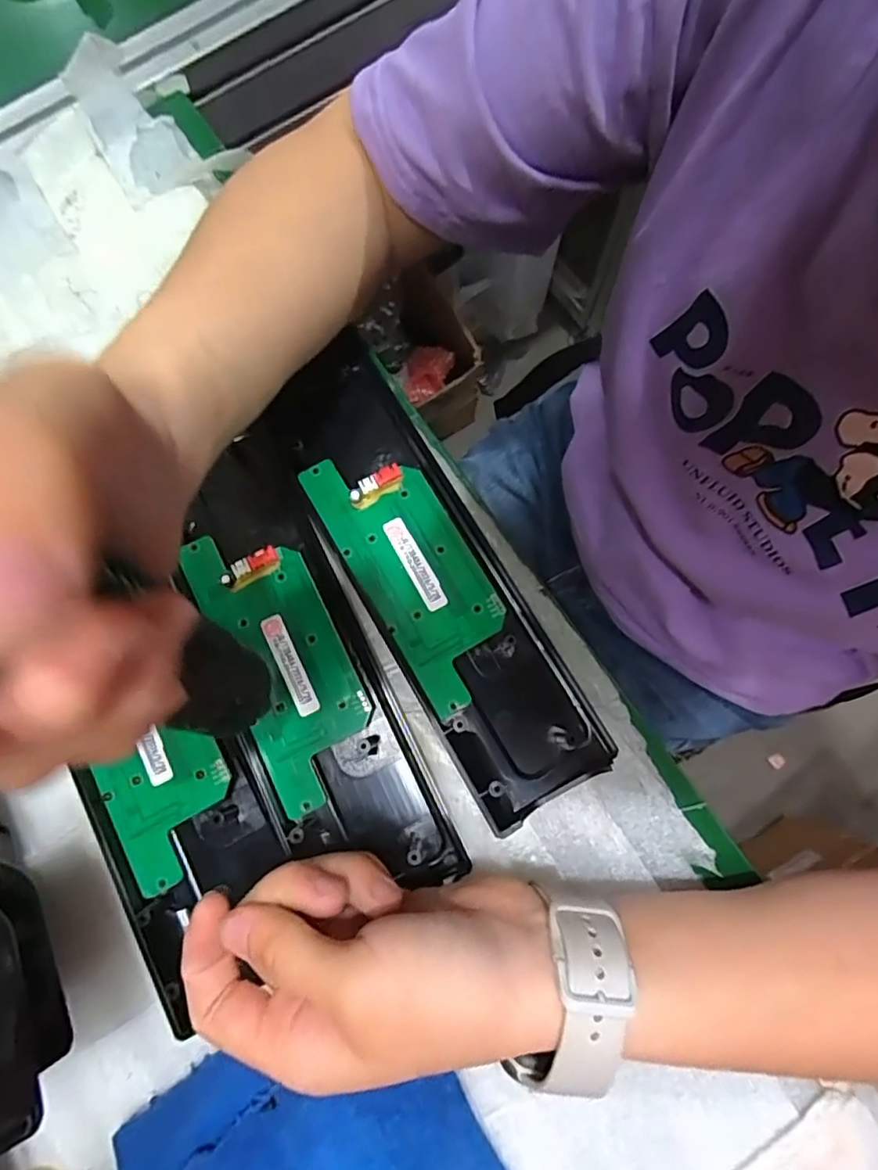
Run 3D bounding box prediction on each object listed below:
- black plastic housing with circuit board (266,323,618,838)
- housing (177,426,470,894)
[{"bbox_3d":[-0.005,-0.012,0.278,0.068,0.019,0.243,-29,79,-7],"label":"black plastic housing with circuit board"},{"bbox_3d":[-0.067,0.039,0.266,0.067,0.018,0.216,-26,79,-7],"label":"housing"}]

